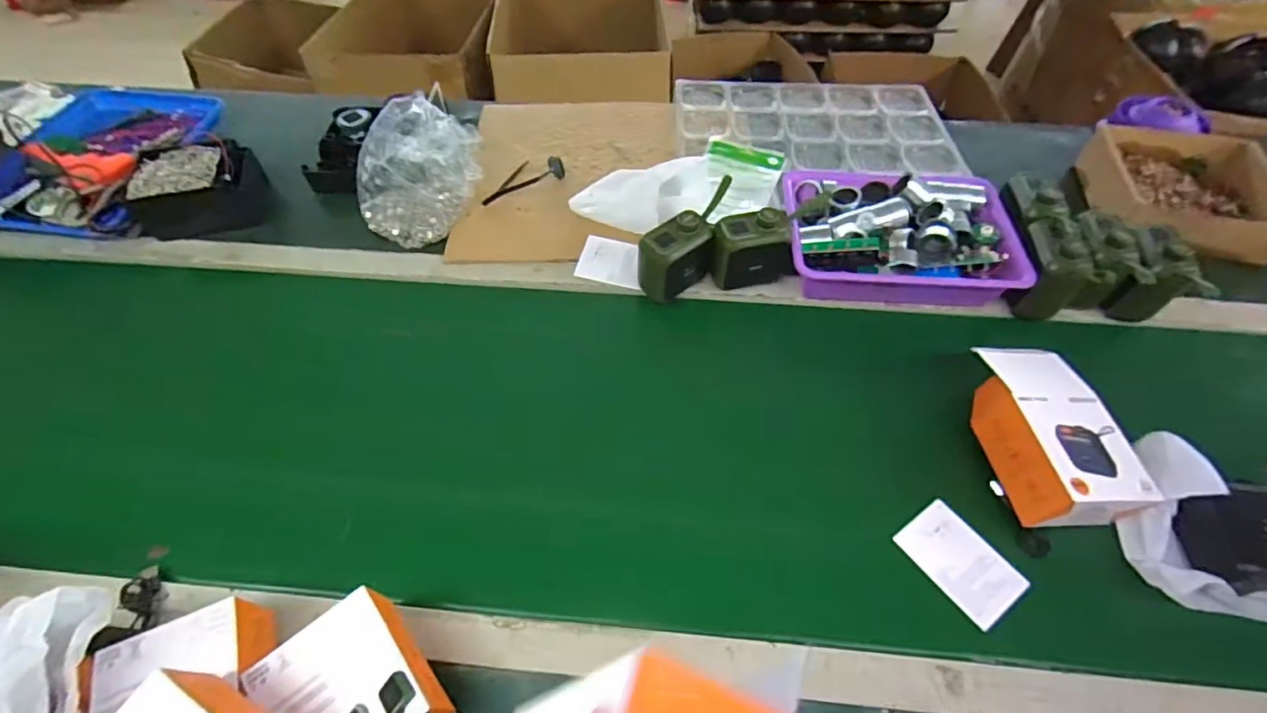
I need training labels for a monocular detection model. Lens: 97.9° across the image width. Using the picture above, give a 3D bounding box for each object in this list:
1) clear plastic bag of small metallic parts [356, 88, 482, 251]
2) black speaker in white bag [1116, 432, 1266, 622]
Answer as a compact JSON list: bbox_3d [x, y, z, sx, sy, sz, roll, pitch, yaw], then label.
[{"bbox_3d":[-0.315,-0.277,0.805,0.156,0.119,0.228,6,56,9],"label":"clear plastic bag of small metallic parts"},{"bbox_3d":[0.544,0.150,0.502,0.156,0.059,0.153,-2,55,3],"label":"black speaker in white bag"}]

